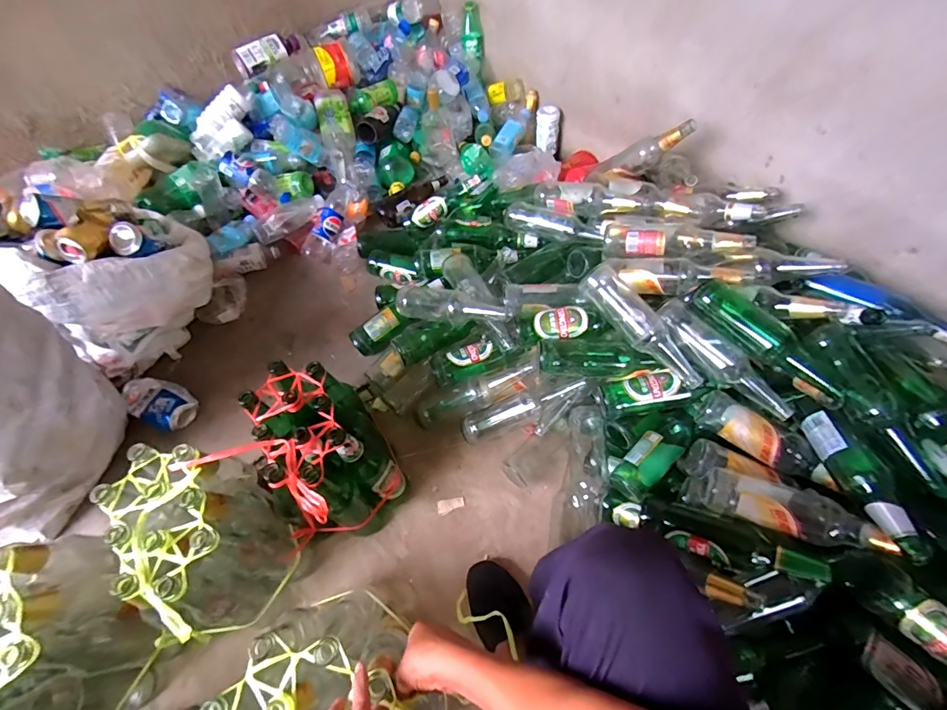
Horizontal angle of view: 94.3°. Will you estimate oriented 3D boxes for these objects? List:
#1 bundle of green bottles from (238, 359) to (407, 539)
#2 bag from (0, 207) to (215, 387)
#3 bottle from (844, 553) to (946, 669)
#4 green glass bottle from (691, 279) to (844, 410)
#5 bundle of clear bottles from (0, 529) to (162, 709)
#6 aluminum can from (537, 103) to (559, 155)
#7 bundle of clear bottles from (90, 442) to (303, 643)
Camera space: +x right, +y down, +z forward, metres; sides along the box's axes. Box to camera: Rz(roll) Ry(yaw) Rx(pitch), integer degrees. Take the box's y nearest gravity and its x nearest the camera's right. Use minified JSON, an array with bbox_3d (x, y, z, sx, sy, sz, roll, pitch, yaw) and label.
[{"bbox_3d":[-0.248,0.176,0.764,0.185,0.272,0.257,-23,60,-14],"label":"bundle of green bottles"},{"bbox_3d":[-0.741,-0.166,0.948,0.324,0.276,0.266,-39,65,-23],"label":"bag"},{"bbox_3d":[0.613,0.360,0.558,0.279,0.056,0.069,40,65,9],"label":"bottle"},{"bbox_3d":[0.485,-0.021,0.734,0.070,0.058,0.267,-29,62,-18],"label":"green glass bottle"},{"bbox_3d":[-0.599,0.401,0.627,0.234,0.260,0.182,31,62,18],"label":"bundle of clear bottles"},{"bbox_3d":[0.218,-0.664,1.292,0.061,0.123,0.060,-9,33,-6],"label":"aluminum can"},{"bbox_3d":[-0.413,0.275,0.686,0.164,0.211,0.246,-36,64,-21],"label":"bundle of clear bottles"}]

